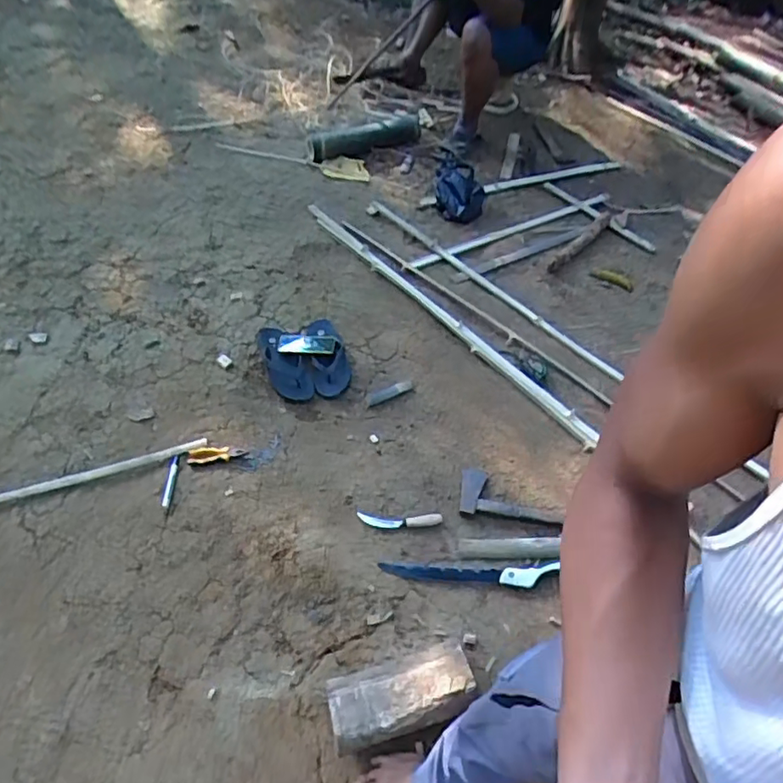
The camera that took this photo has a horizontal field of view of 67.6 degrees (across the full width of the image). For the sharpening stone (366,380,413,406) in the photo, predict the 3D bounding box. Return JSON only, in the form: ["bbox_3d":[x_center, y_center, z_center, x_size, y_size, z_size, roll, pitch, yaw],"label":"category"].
[{"bbox_3d":[-0.006,0.002,1.652,0.135,0.019,0.033,-18,55,-12],"label":"sharpening stone"}]

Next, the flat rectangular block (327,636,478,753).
[{"bbox_3d":[0.017,0.603,1.158,0.277,0.117,0.132,-12,55,-14],"label":"flat rectangular block"}]

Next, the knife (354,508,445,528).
[{"bbox_3d":[0.019,0.310,1.404,0.201,0.013,0.042,2,53,3],"label":"knife"}]

